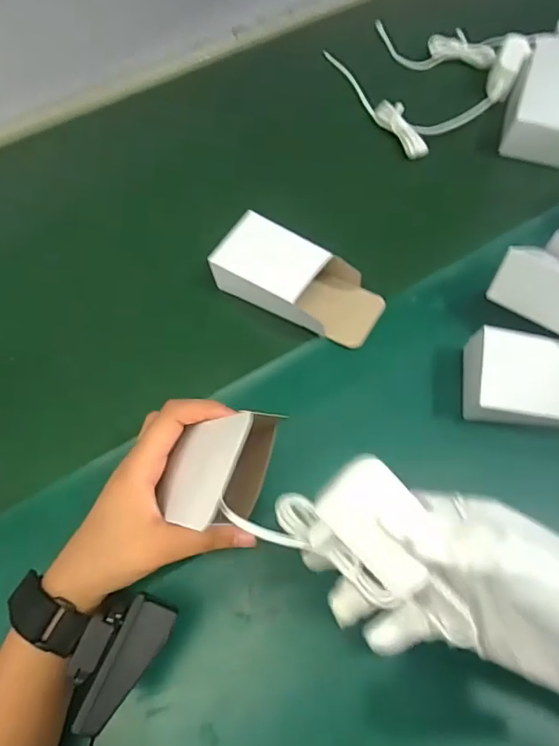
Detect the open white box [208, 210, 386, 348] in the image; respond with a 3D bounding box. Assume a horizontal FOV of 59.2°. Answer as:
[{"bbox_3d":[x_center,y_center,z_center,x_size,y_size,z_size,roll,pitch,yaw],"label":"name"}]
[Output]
[{"bbox_3d":[0.017,-0.079,0.430,0.144,0.040,0.076,24,66,11],"label":"open white box"}]

